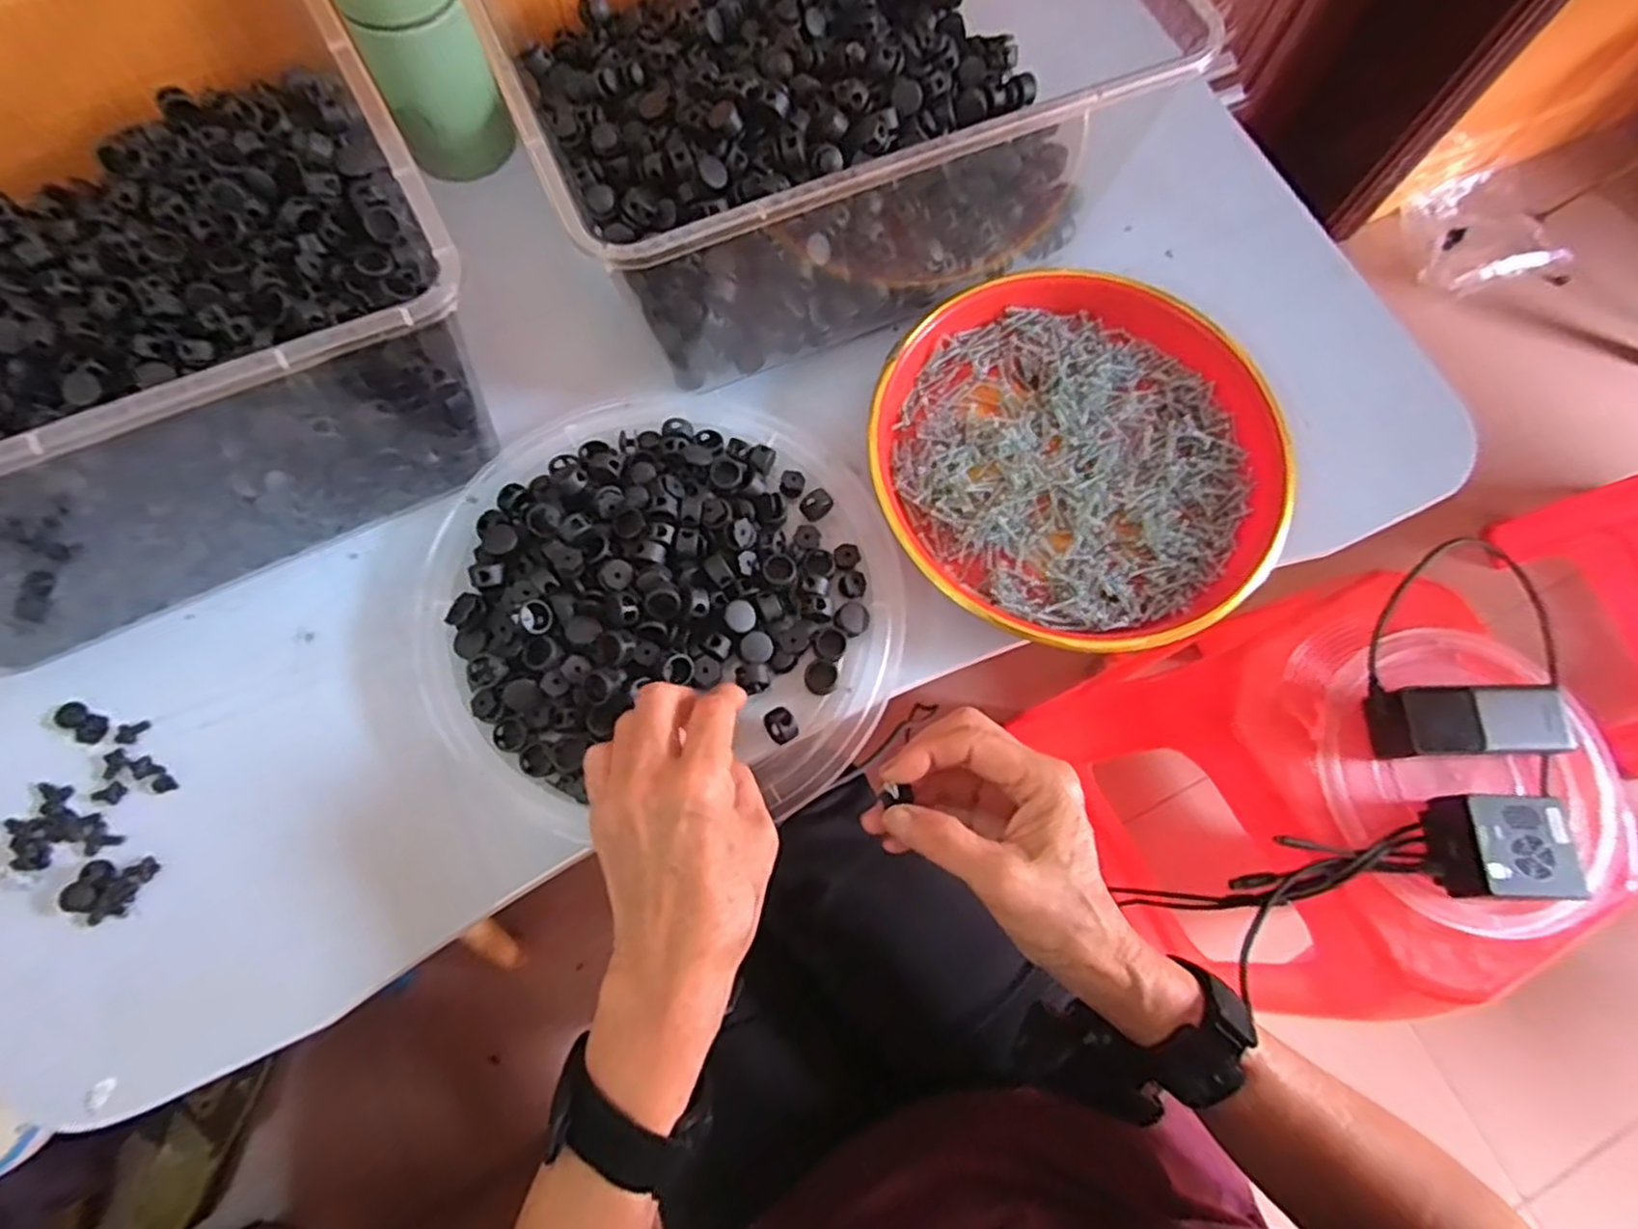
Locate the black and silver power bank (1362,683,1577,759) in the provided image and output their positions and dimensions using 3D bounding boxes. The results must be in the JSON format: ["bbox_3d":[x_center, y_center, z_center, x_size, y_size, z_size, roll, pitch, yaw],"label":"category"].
[{"bbox_3d":[0.526,0.087,0.616,0.152,0.041,0.053,2,72,-2],"label":"black and silver power bank"}]

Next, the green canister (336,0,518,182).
[{"bbox_3d":[-0.223,-0.318,0.428,0.060,0.106,0.068,-25,72,-10],"label":"green canister"}]

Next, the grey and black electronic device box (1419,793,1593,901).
[{"bbox_3d":[0.519,0.177,0.583,0.082,0.045,0.074,0,72,-2],"label":"grey and black electronic device box"}]

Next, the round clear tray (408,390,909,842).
[{"bbox_3d":[-0.078,-0.016,0.382,0.234,0.024,0.218,0,70,-1],"label":"round clear tray"}]

